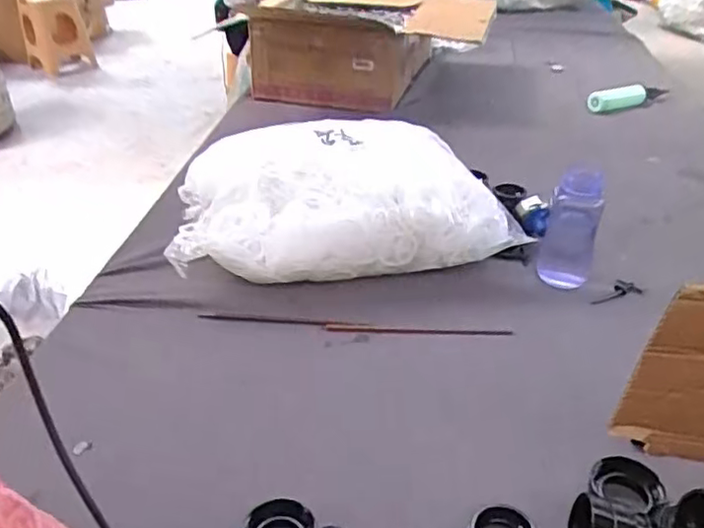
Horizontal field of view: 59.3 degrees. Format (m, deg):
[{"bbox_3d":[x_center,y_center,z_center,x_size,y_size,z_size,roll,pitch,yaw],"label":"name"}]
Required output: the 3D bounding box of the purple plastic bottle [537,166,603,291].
[{"bbox_3d":[0.326,-0.048,0.913,0.082,0.182,0.056,12,36,17],"label":"purple plastic bottle"}]

